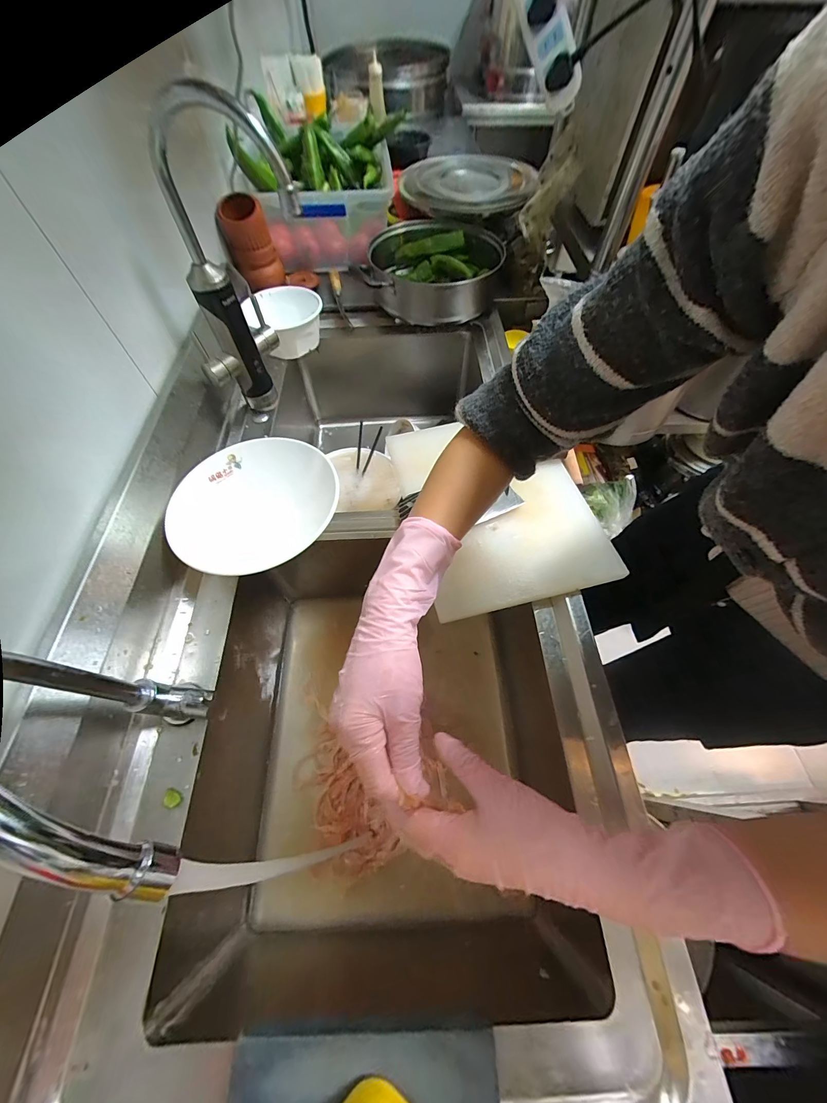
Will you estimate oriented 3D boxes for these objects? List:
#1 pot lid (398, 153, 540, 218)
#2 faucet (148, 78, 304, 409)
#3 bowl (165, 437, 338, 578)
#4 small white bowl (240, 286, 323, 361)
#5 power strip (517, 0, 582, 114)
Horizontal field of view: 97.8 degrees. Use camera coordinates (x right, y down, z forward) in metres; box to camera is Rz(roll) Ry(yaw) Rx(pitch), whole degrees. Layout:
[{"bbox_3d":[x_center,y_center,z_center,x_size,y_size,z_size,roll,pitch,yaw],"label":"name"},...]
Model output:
[{"bbox_3d":[0.136,-0.978,0.964,0.309,0.065,0.376,-27,64,-15],"label":"pot lid"},{"bbox_3d":[-0.242,-0.384,0.528,0.184,0.355,0.101,-8,61,-6],"label":"faucet"},{"bbox_3d":[-0.217,-0.068,0.493,0.218,0.047,0.218,0,60,-1],"label":"bowl"},{"bbox_3d":[-0.268,-0.496,0.761,0.161,0.085,0.156,0,60,-1],"label":"small white bowl"},{"bbox_3d":[0.184,-0.735,0.501,0.047,0.175,0.046,-43,26,-22],"label":"power strip"}]

